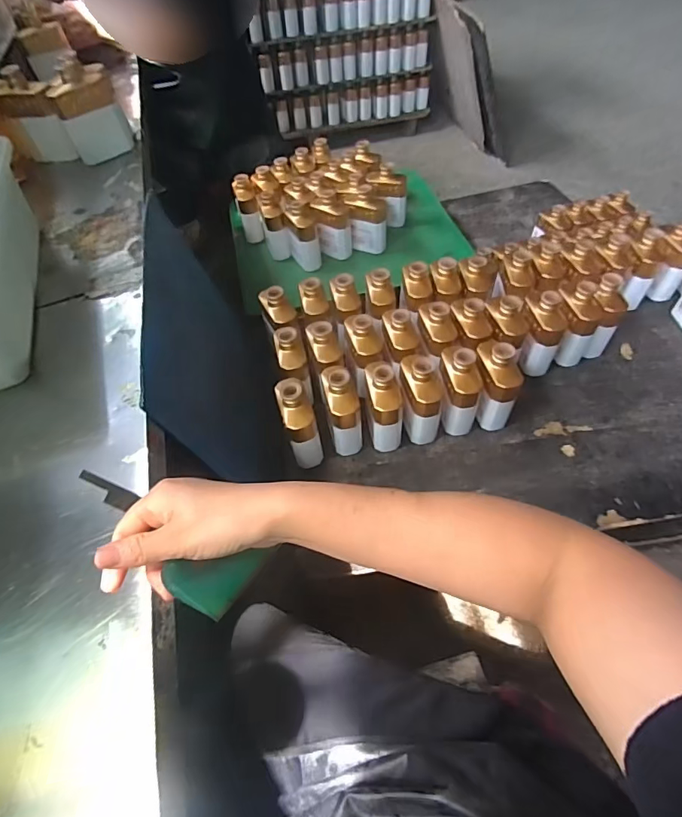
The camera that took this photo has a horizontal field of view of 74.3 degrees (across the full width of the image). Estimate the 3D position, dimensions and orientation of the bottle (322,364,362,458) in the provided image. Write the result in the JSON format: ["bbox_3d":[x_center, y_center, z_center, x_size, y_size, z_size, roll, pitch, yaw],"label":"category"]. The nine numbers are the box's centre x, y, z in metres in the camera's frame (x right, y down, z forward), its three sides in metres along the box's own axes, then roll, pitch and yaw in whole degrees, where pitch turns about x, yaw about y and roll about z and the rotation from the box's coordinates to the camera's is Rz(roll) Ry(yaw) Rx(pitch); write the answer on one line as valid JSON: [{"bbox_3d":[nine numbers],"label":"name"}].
[{"bbox_3d":[0.001,-0.002,0.835,0.060,0.157,0.108,-11,53,-5],"label":"bottle"}]

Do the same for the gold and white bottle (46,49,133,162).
[{"bbox_3d":[-0.492,-0.582,0.888,0.113,0.148,0.054,-19,55,-11],"label":"gold and white bottle"}]

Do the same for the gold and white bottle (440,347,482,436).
[{"bbox_3d":[0.226,-0.032,0.847,0.066,0.159,0.098,-5,53,-1],"label":"gold and white bottle"}]

